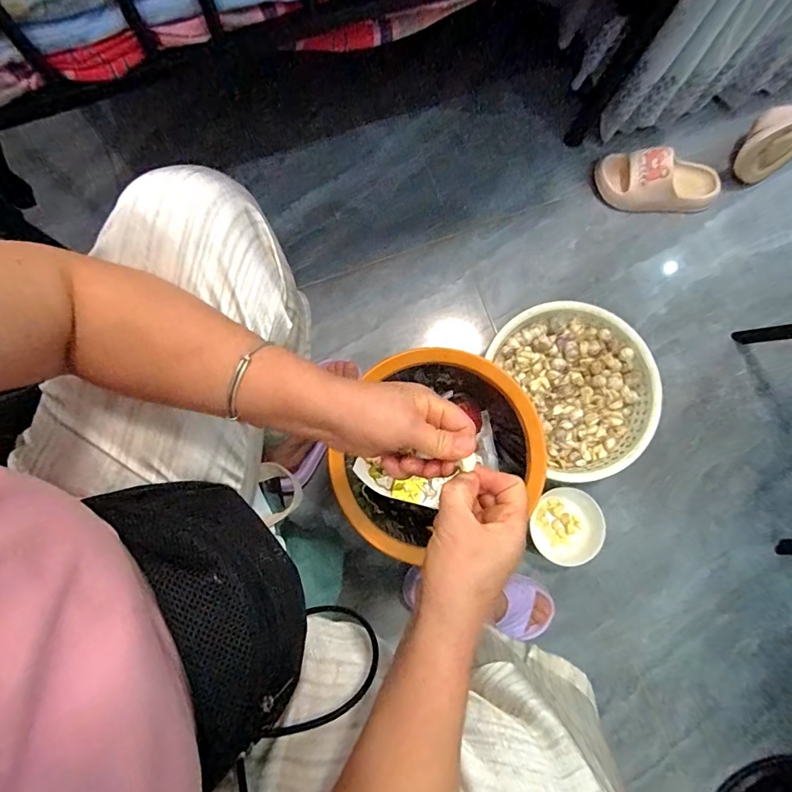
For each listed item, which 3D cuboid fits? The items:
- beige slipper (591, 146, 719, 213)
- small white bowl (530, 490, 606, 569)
[{"bbox_3d":[0.507,-0.416,0.876,0.227,0.078,0.101,-1,81,-1],"label":"beige slipper"},{"bbox_3d":[0.290,0.220,0.770,0.105,0.048,0.124,3,81,0],"label":"small white bowl"}]

